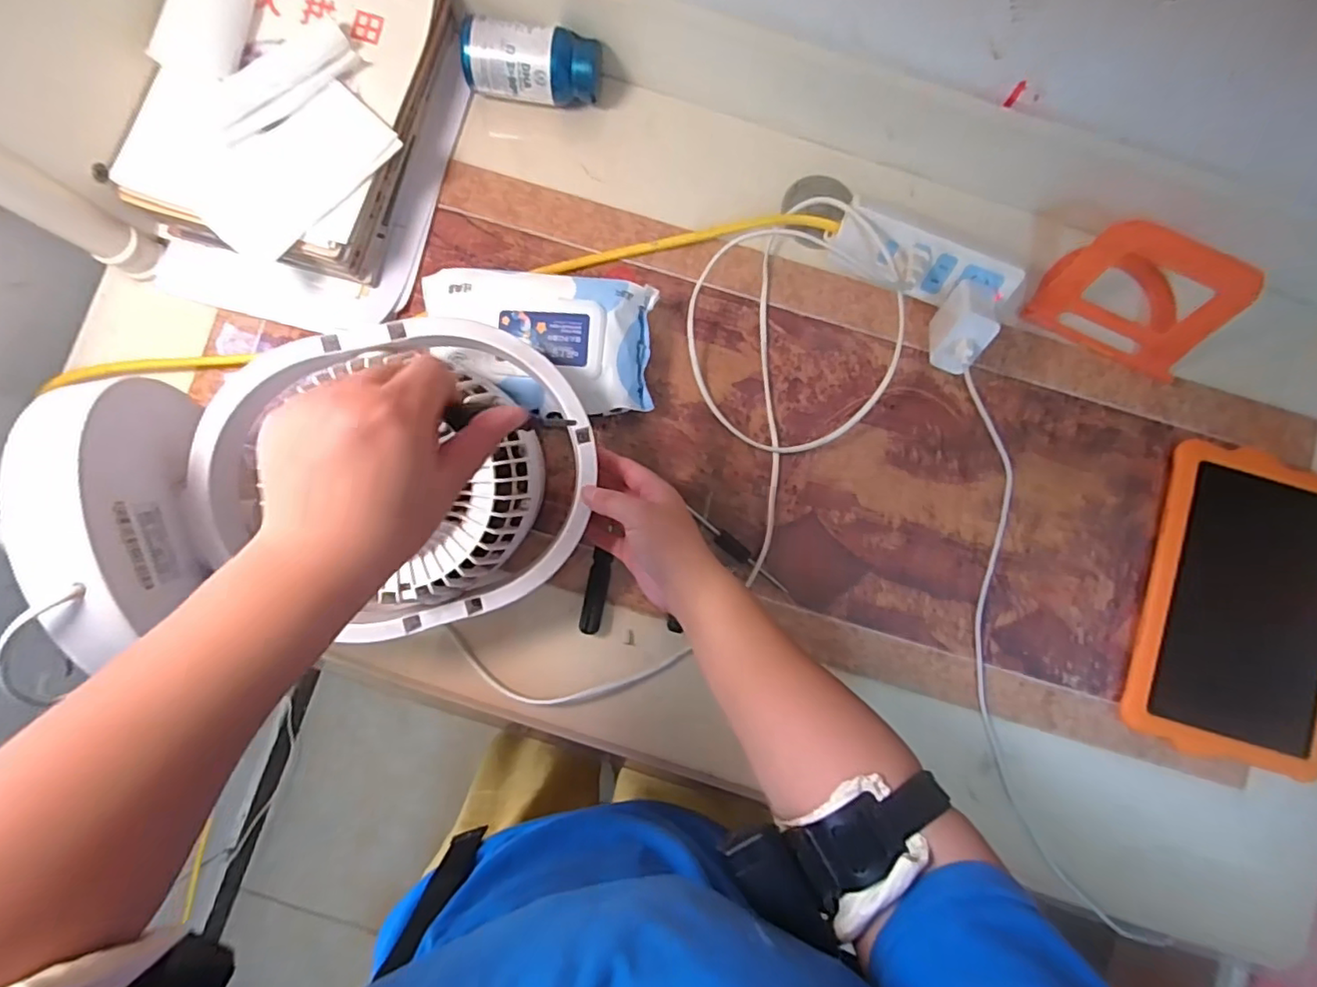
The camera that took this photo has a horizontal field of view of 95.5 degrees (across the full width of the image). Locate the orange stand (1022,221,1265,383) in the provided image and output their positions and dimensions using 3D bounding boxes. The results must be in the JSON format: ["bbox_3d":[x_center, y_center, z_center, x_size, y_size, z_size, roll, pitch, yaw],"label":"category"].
[{"bbox_3d":[0.421,-0.182,0.512,0.139,0.093,0.111,27,85,1],"label":"orange stand"}]

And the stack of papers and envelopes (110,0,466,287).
[{"bbox_3d":[-0.303,-0.333,0.507,0.203,0.079,0.293,20,85,0],"label":"stack of papers and envelopes"}]

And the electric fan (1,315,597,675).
[{"bbox_3d":[-0.193,-0.011,0.381,0.289,0.137,0.214,-11,86,-3],"label":"electric fan"}]

